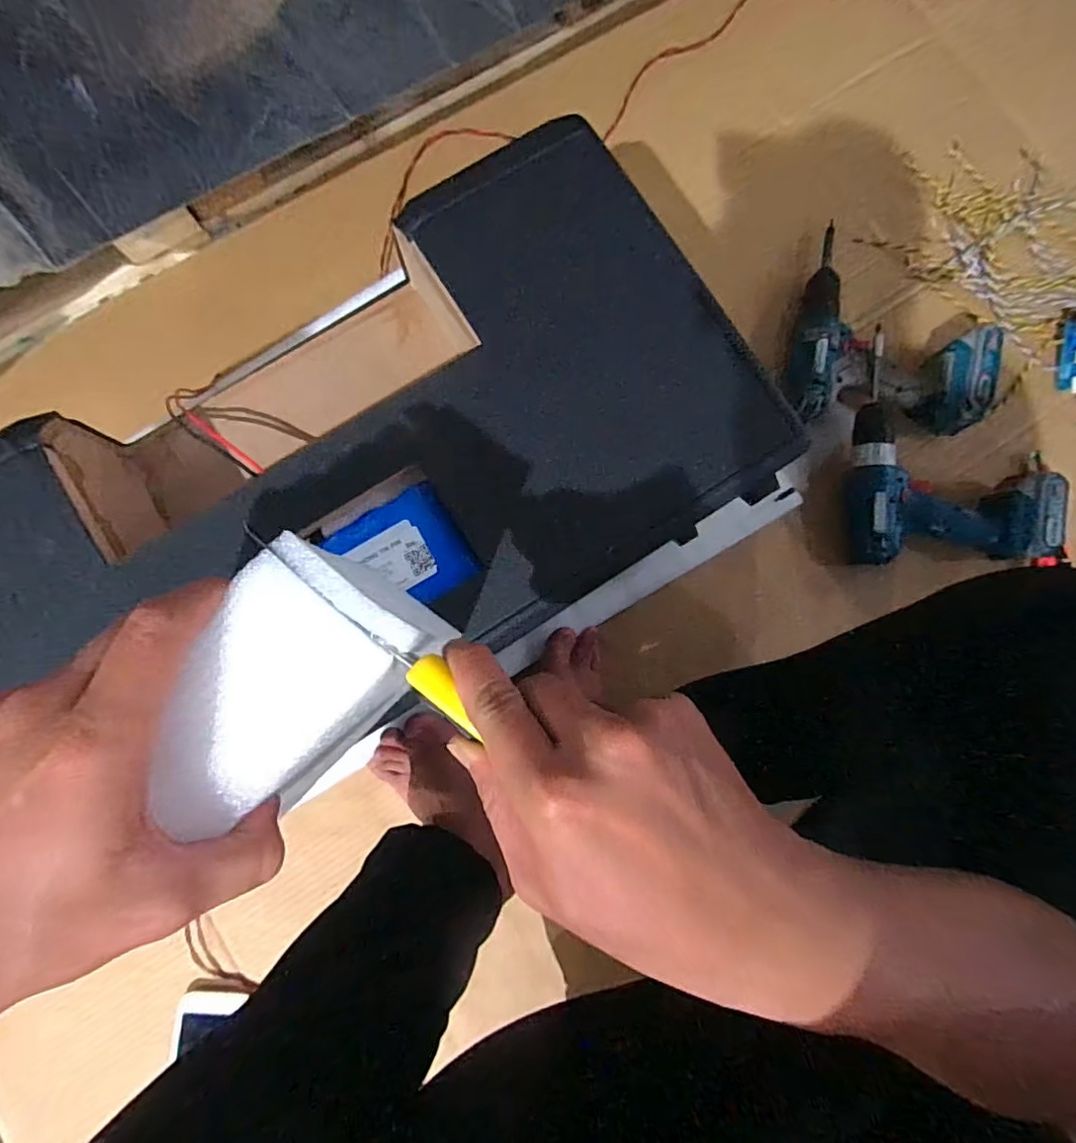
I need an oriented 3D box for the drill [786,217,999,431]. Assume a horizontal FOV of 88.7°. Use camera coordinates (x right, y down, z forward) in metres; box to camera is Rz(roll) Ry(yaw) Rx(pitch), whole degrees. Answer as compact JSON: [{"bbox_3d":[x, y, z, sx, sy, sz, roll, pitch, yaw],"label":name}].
[{"bbox_3d":[0.421,-0.297,0.652,0.205,0.066,0.245,9,83,0],"label":"drill"}]

